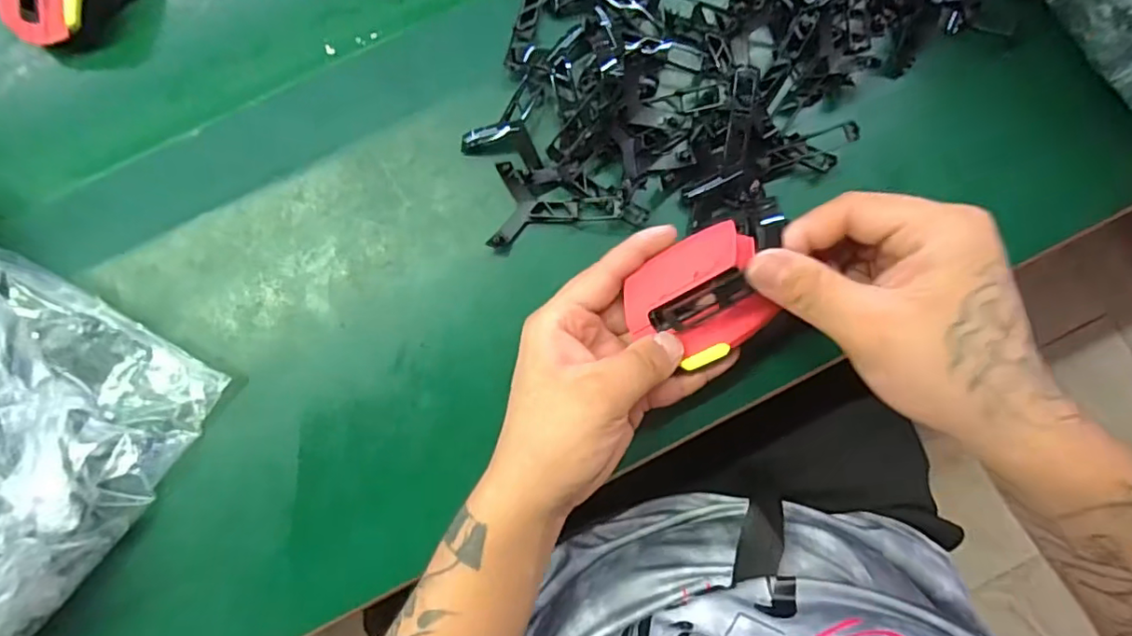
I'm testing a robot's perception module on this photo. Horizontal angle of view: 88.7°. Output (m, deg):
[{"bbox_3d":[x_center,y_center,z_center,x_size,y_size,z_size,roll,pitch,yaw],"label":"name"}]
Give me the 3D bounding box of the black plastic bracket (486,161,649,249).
[{"bbox_3d":[0.002,-0.060,0.343,0.089,0.018,0.047,7,86,-2],"label":"black plastic bracket"}]

